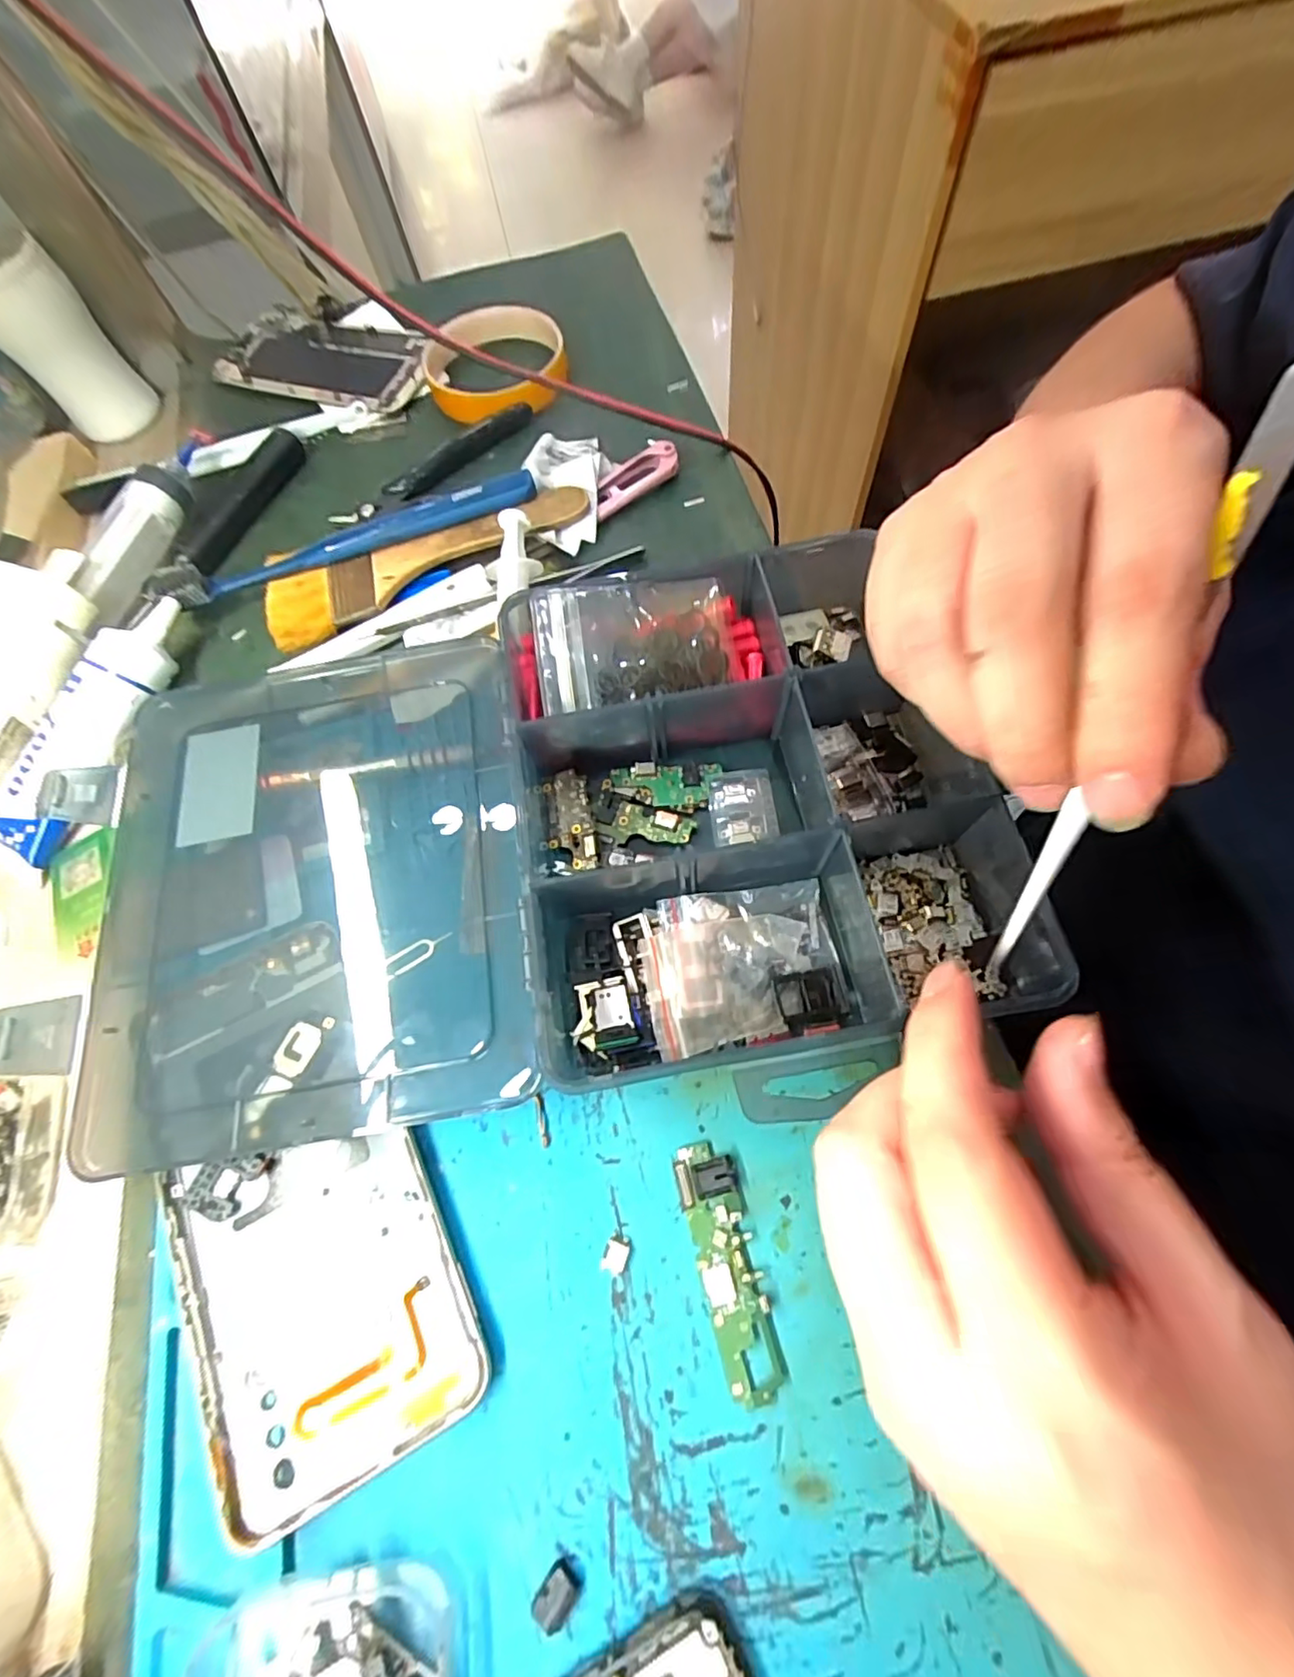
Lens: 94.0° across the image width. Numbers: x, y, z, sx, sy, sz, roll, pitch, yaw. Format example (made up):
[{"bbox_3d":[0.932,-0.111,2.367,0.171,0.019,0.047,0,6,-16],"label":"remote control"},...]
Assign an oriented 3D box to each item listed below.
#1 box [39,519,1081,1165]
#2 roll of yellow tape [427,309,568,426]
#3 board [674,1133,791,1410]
[{"bbox_3d":[-0.043,-0.006,0.222,0.347,0.040,0.188,-10,66,-1],"label":"box"},{"bbox_3d":[-0.088,-0.278,0.354,0.080,0.017,0.088,-17,67,-4],"label":"roll of yellow tape"},{"bbox_3d":[0.024,0.127,0.181,0.018,0.004,0.066,-15,66,-3],"label":"board"}]

